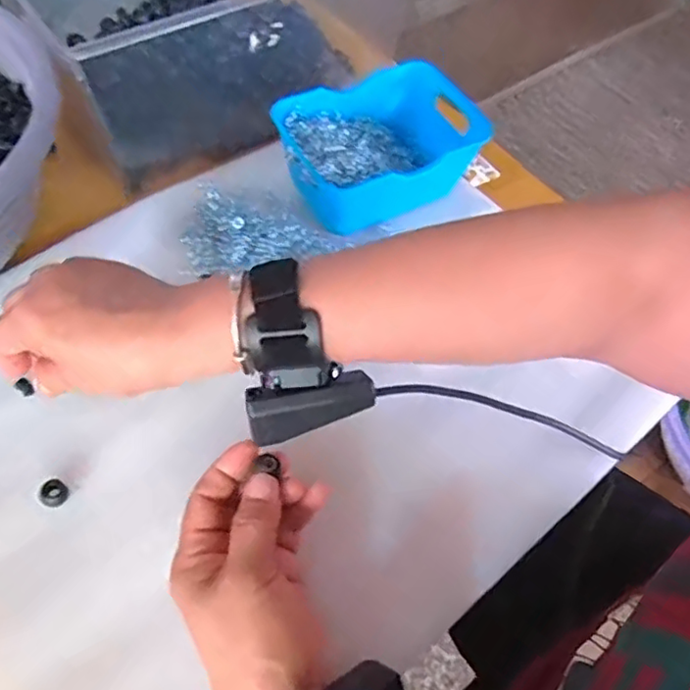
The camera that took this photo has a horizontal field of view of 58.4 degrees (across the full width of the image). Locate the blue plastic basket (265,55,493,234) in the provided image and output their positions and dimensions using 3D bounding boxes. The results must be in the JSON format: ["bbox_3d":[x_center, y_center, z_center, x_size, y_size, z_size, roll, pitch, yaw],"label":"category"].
[{"bbox_3d":[0.028,-0.155,0.497,0.155,0.063,0.118,-17,61,-15],"label":"blue plastic basket"}]

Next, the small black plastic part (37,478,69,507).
[{"bbox_3d":[-0.170,0.086,0.359,0.015,0.005,0.015,33,62,15],"label":"small black plastic part"}]

